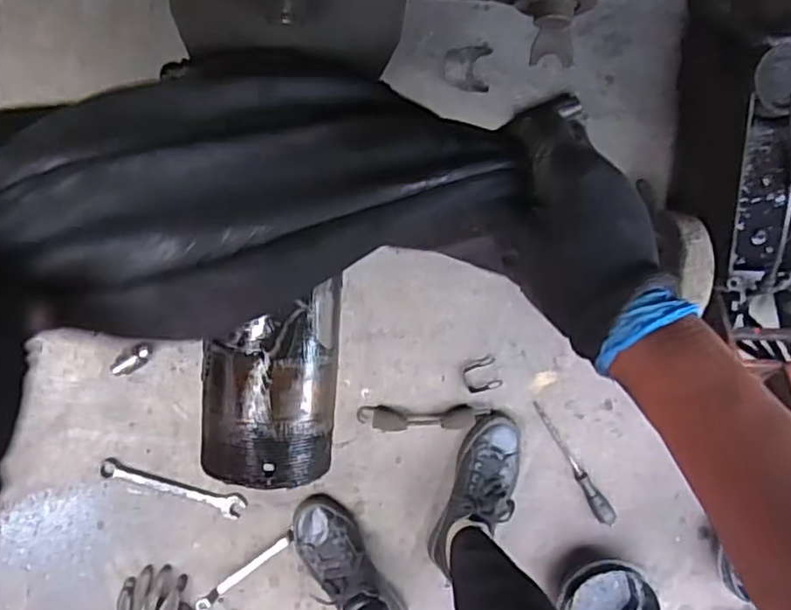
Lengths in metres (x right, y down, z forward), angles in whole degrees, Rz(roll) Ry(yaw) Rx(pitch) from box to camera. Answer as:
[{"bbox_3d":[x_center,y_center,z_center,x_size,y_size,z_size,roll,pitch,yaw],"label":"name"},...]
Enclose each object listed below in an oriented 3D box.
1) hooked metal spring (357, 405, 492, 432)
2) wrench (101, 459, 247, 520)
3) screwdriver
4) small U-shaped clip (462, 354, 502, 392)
[{"bbox_3d":[0.043,0.178,1.009,0.198,0.025,0.036,0,97,-4],"label":"hooked metal spring"},{"bbox_3d":[-0.344,0.284,1.006,0.223,0.010,0.039,18,96,-6],"label":"wrench"},{"bbox_3d":[0.289,0.255,1.051,0.029,0.028,0.225,-32,86,0],"label":"screwdriver"},{"bbox_3d":[0.135,0.111,1.017,0.054,0.008,0.053,-19,98,-2],"label":"small U-shaped clip"}]

